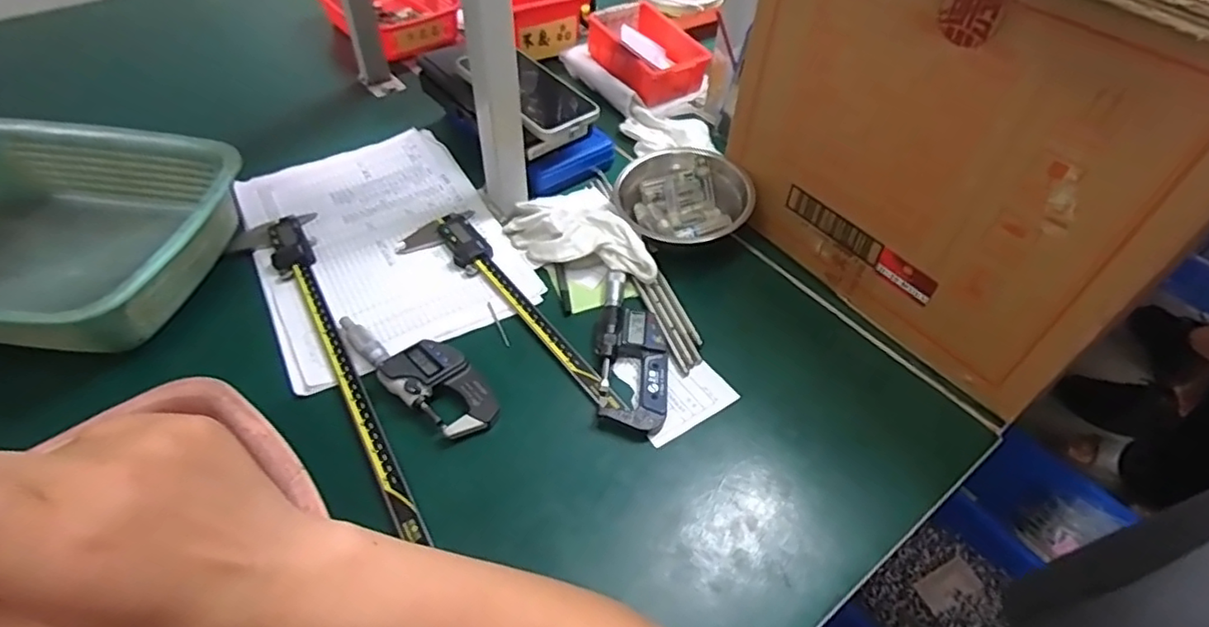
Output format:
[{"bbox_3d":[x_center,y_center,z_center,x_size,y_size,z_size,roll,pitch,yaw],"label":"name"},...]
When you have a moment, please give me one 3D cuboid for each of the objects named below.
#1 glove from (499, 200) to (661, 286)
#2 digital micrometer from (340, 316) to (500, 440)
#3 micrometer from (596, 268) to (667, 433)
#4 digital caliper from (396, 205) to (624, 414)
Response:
[{"bbox_3d":[-0.026,-0.069,0.561,0.162,0.043,0.062,31,54,22],"label":"glove"},{"bbox_3d":[-0.147,0.042,0.478,0.154,0.021,0.054,30,54,21],"label":"digital micrometer"},{"bbox_3d":[0.023,0.027,0.498,0.056,0.017,0.148,5,49,1],"label":"micrometer"},{"bbox_3d":[-0.084,-0.003,0.521,0.071,0.014,0.270,-30,56,-25],"label":"digital caliper"}]

